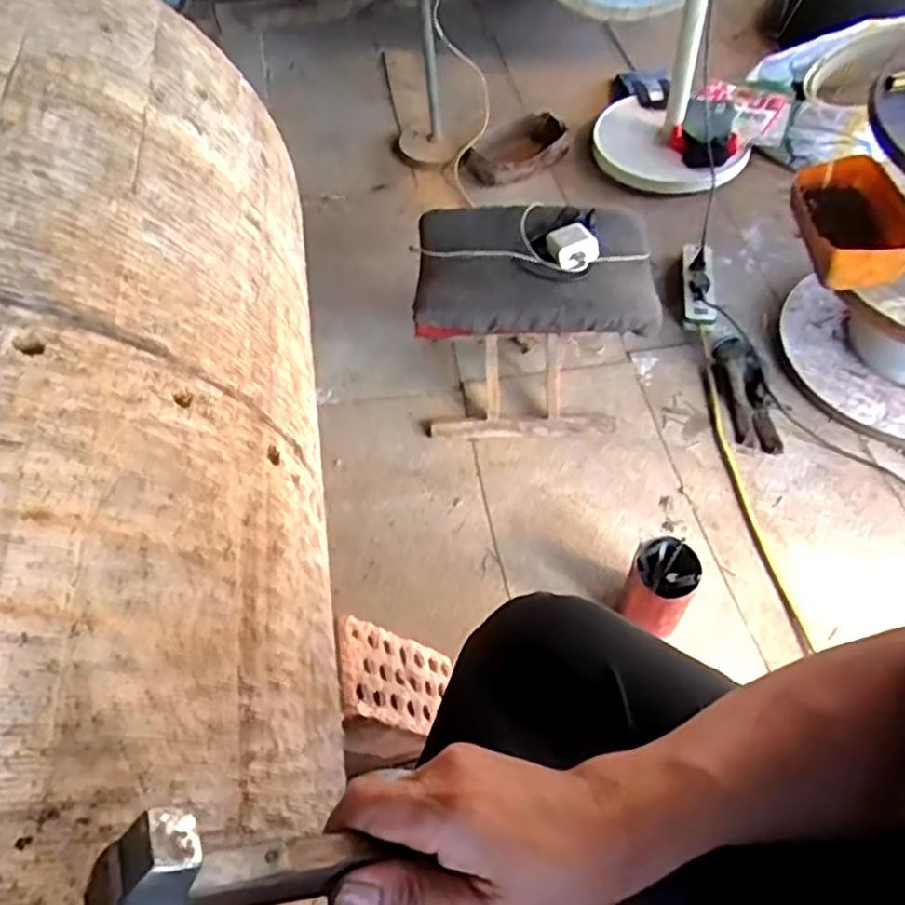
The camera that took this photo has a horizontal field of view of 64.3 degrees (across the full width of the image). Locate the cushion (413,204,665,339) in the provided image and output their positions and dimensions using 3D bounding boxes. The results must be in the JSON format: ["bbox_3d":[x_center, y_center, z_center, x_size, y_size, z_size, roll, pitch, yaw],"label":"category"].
[{"bbox_3d":[0.114,-0.264,1.010,0.331,0.074,0.225,-2,52,6],"label":"cushion"}]

